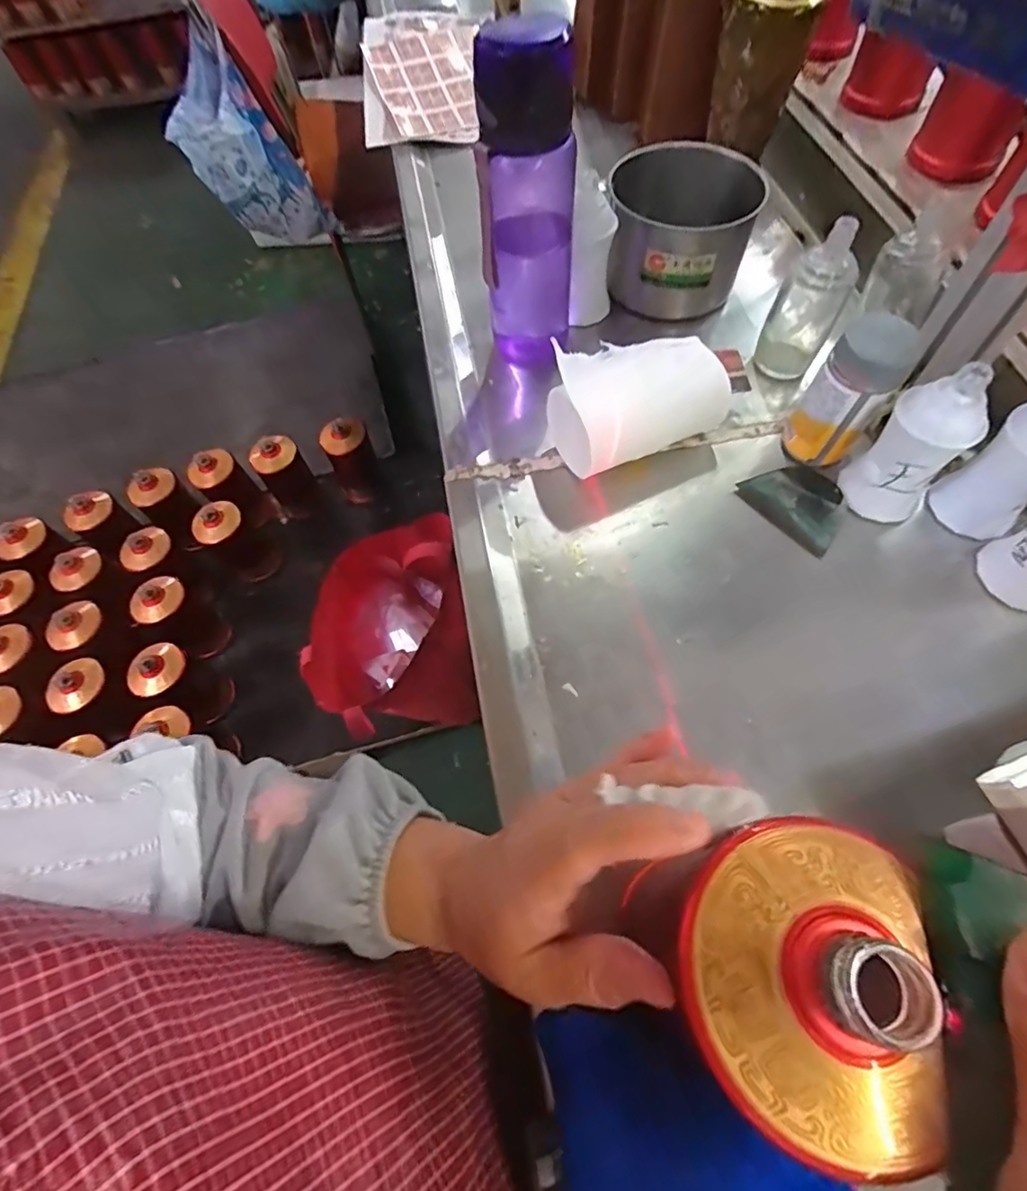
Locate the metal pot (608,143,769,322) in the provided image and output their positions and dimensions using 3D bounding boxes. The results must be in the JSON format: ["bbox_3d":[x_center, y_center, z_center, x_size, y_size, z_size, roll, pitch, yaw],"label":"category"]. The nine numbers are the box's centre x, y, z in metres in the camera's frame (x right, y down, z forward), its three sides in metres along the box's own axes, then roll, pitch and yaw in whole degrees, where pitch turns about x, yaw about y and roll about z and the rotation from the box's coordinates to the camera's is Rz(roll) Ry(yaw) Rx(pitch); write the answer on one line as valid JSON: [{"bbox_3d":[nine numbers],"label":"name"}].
[{"bbox_3d":[0.155,-0.340,0.535,0.130,0.096,0.113,6,66,6],"label":"metal pot"}]

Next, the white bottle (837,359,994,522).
[{"bbox_3d":[0.287,-0.104,0.401,0.056,0.111,0.048,4,66,5],"label":"white bottle"}]

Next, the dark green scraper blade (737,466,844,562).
[{"bbox_3d":[0.230,-0.077,0.452,0.054,0.019,0.080,-38,69,-14],"label":"dark green scraper blade"}]

